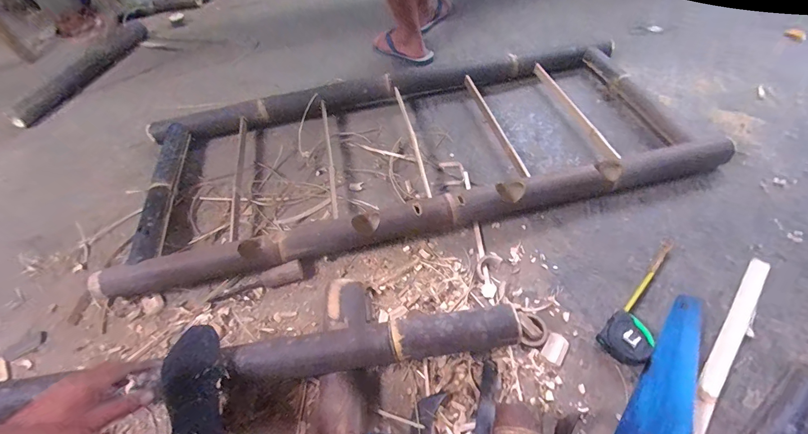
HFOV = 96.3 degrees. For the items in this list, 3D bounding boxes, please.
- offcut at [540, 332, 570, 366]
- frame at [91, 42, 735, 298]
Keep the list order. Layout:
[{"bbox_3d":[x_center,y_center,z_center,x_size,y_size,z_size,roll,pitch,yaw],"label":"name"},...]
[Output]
[{"bbox_3d":[0.284,0.246,0.676,0.039,0.006,0.055,31,62,24],"label":"offcut"},{"bbox_3d":[-0.002,-0.216,0.985,1.398,0.123,0.616,-13,54,-4],"label":"frame"}]

